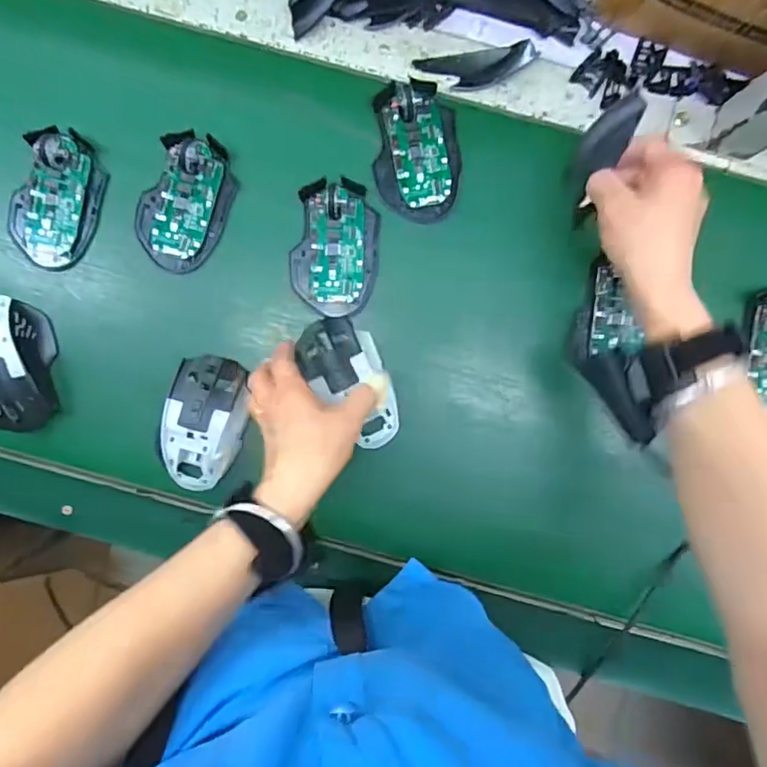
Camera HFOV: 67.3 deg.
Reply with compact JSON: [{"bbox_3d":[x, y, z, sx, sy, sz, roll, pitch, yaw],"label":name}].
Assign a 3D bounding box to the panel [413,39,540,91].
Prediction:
[{"bbox_3d":[0.077,-0.269,0.490,0.097,0.018,0.030,-8,90,2],"label":"panel"}]

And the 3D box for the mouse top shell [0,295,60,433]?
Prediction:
[{"bbox_3d":[-0.319,-0.016,0.490,0.062,0.032,0.113,-4,90,2],"label":"mouse top shell"}]

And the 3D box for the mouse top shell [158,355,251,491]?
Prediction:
[{"bbox_3d":[-0.152,0.036,0.489,0.062,0.027,0.113,12,90,2],"label":"mouse top shell"}]

